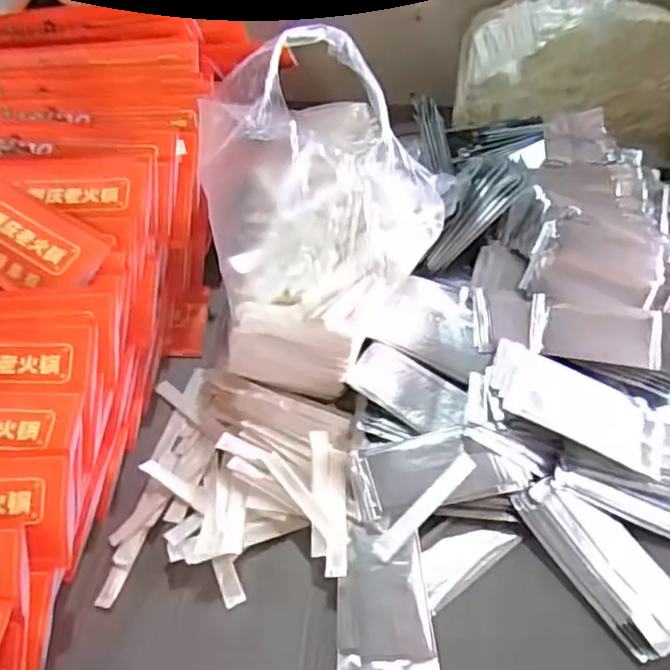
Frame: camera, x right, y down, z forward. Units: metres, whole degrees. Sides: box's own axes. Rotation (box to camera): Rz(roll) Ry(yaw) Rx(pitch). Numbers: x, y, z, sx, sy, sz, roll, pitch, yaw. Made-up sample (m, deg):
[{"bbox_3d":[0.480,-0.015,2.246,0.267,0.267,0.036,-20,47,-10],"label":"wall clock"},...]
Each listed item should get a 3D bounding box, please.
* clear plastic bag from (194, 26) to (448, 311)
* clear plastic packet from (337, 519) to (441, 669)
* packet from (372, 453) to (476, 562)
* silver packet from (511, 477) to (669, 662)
[{"bbox_3d":[-0.005,-0.104,0.451,0.169,0.161,0.101,-7,50,-6],"label":"clear plastic bag"},{"bbox_3d":[0.032,0.173,0.419,0.061,0.013,0.103,-3,49,-2],"label":"clear plastic packet"},{"bbox_3d":[0.063,0.119,0.449,0.092,0.004,0.015,-41,74,-16],"label":"packet"},{"bbox_3d":[0.181,0.147,0.432,0.058,0.009,0.123,-24,53,-19],"label":"silver packet"}]

